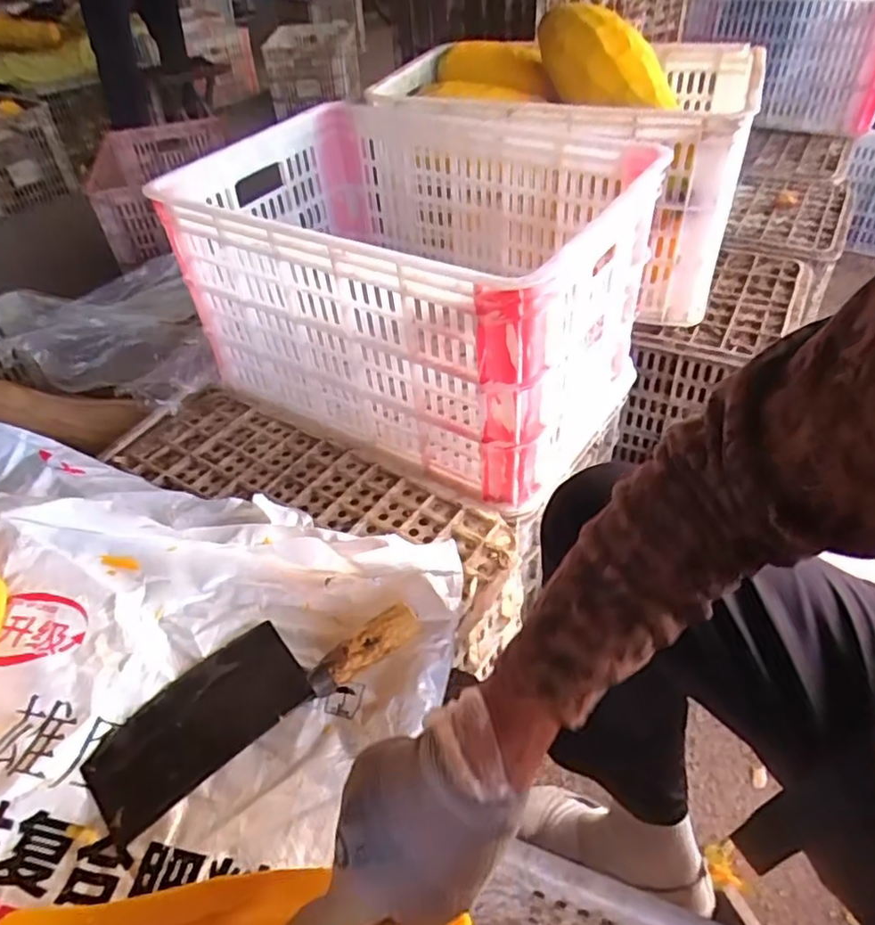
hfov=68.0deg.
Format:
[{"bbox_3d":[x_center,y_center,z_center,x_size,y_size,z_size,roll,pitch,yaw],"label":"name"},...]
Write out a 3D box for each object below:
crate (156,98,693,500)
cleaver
[{"bbox_3d":[-0.017,-0.236,0.847,0.511,0.303,0.410,20,48,24],"label":"crate"},{"bbox_3d":[-0.150,0.180,0.528,0.261,0.043,0.090,-27,47,-22],"label":"cleaver"}]

